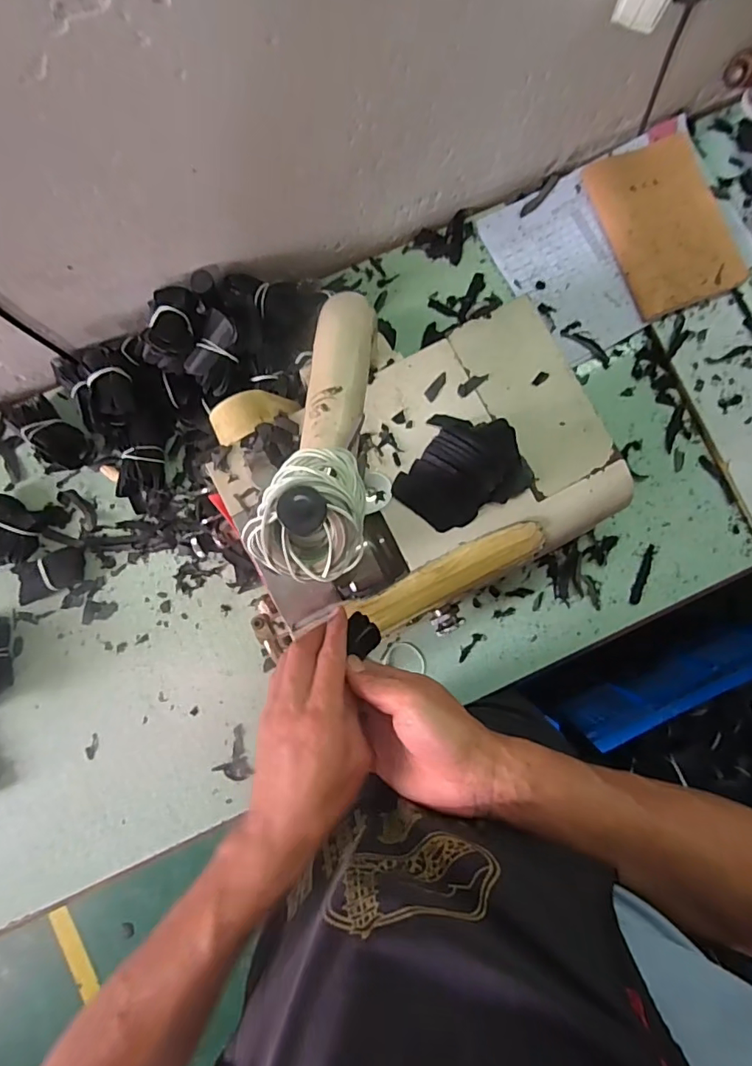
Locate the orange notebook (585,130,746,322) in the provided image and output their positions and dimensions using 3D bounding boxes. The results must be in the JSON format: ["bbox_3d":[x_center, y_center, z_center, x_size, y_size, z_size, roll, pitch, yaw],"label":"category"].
[{"bbox_3d":[0.355,-0.375,0.613,0.146,0.012,0.202,-21,86,-4],"label":"orange notebook"}]

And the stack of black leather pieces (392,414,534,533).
[{"bbox_3d":[0.080,-0.053,0.444,0.096,0.017,0.108,38,85,2],"label":"stack of black leather pieces"}]

